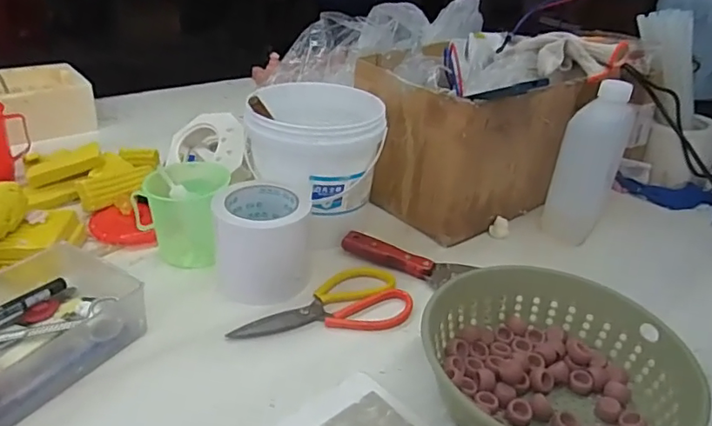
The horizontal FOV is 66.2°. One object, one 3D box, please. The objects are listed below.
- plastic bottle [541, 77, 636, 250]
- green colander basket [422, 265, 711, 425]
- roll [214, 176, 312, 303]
[{"bbox_3d":[0.315,-0.063,0.747,0.076,0.205,0.089,23,35,28],"label":"plastic bottle"},{"bbox_3d":[0.181,0.144,0.506,0.211,0.073,0.214,4,33,-2],"label":"green colander basket"},{"bbox_3d":[-0.105,0.031,0.614,0.104,0.090,0.104,-2,31,-11],"label":"roll"}]

